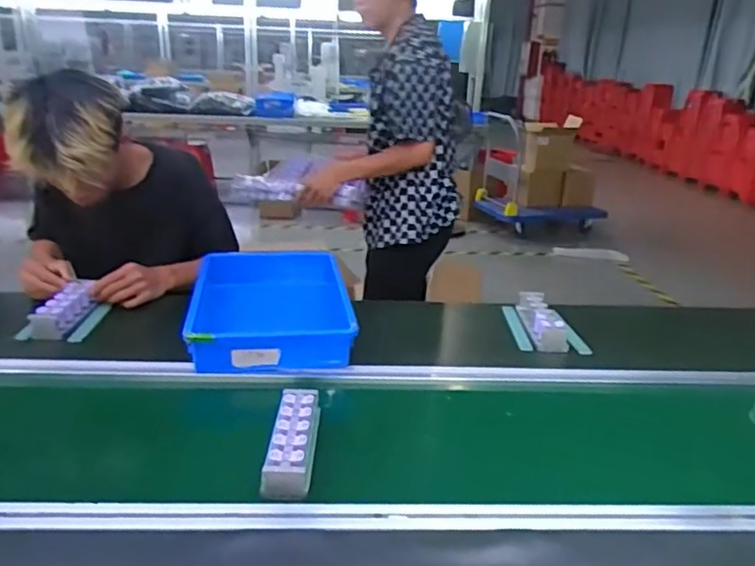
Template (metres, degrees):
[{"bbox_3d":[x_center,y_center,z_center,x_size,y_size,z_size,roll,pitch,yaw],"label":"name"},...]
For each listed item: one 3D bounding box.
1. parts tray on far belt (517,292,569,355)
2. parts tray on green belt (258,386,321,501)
[{"bbox_3d":[0.326,0.075,1.215,0.067,0.060,0.208,2,21,1],"label":"parts tray on far belt"},{"bbox_3d":[-0.114,0.211,0.824,0.064,0.044,0.191,3,21,1],"label":"parts tray on green belt"}]

